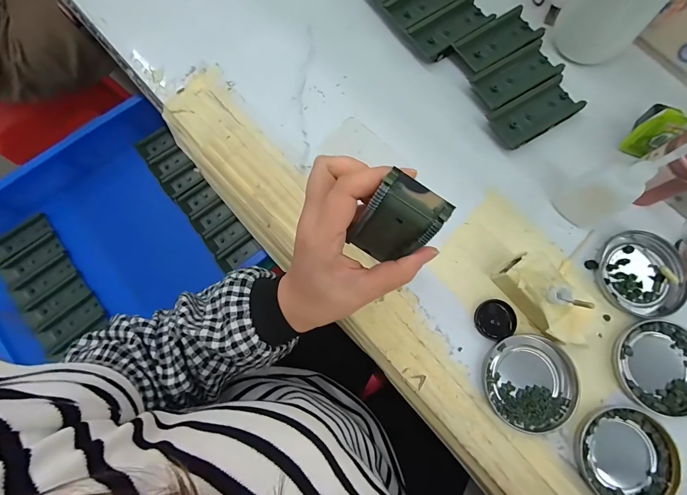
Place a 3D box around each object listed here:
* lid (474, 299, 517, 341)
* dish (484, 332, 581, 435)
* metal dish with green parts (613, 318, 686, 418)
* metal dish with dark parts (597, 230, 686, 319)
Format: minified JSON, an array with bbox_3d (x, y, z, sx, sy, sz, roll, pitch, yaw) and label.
[{"bbox_3d":[0.139,0.065,0.292,0.036,0.006,0.034,0,78,2],"label":"lid"},{"bbox_3d":[0.165,0.118,0.281,0.074,0.010,0.079,3,78,2],"label":"dish"},{"bbox_3d":[0.281,0.105,0.283,0.075,0.012,0.077,0,78,2],"label":"metal dish with green parts"},{"bbox_3d":[0.281,0.025,0.300,0.076,0.008,0.077,0,78,2],"label":"metal dish with dark parts"}]

